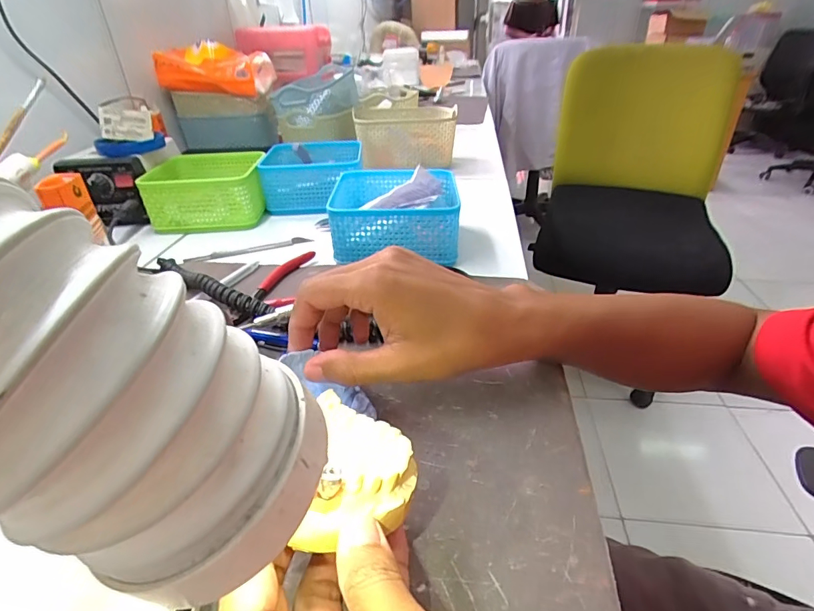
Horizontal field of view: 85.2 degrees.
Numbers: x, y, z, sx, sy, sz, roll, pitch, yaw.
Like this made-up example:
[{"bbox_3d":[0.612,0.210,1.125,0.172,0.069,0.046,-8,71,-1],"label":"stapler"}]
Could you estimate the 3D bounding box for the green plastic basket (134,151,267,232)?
[{"bbox_3d":[-0.254,-0.150,0.575,0.132,0.061,0.129,-7,33,-10],"label":"green plastic basket"}]

